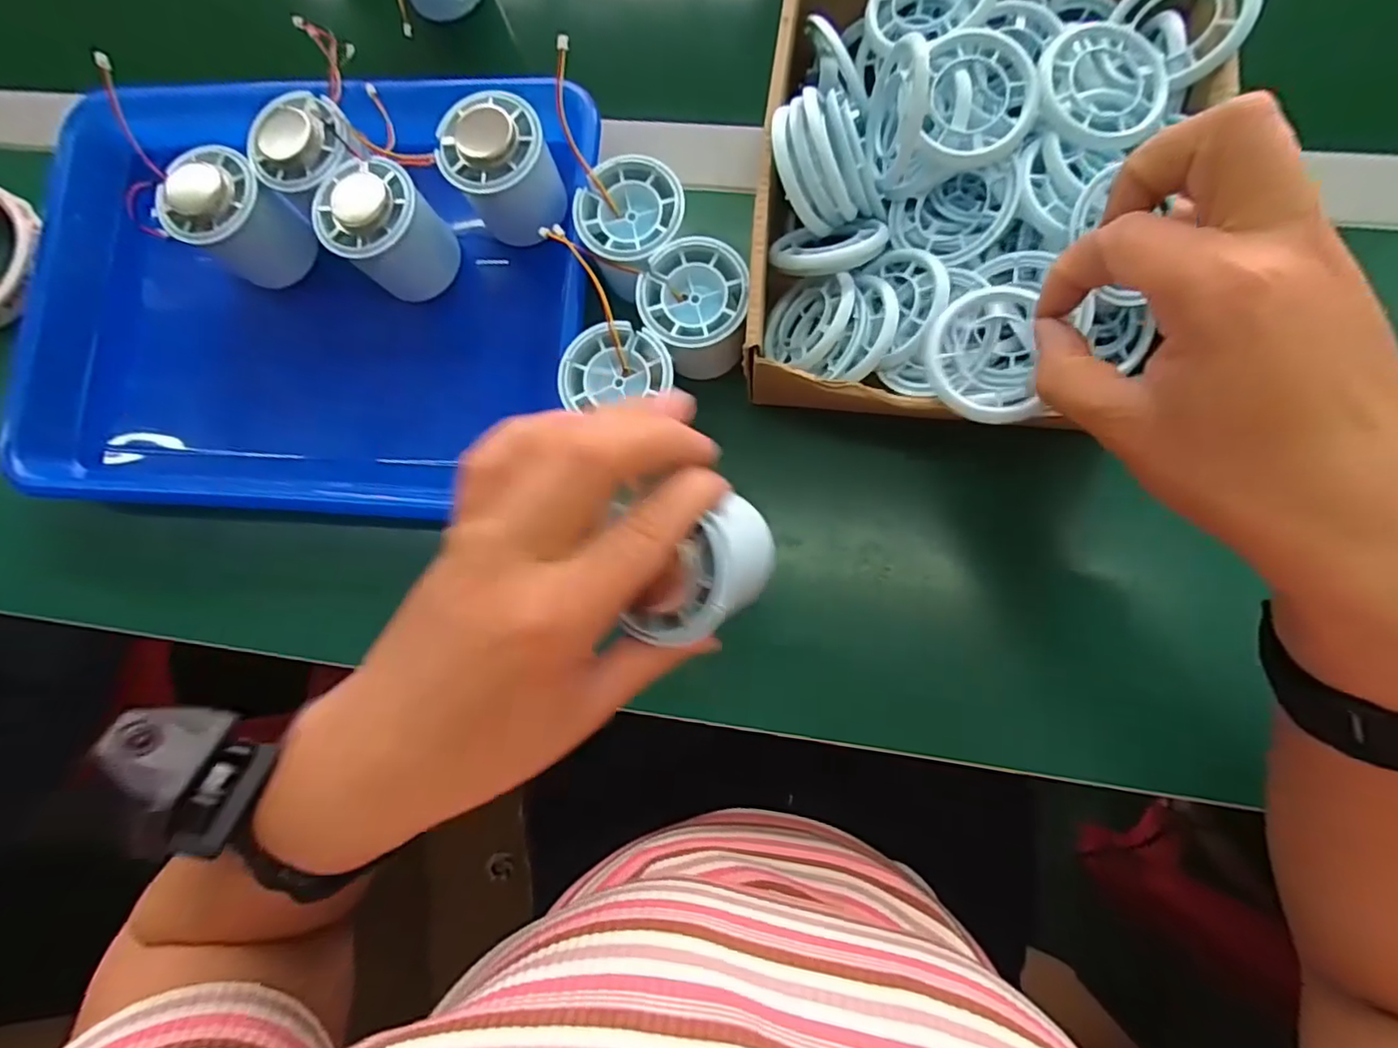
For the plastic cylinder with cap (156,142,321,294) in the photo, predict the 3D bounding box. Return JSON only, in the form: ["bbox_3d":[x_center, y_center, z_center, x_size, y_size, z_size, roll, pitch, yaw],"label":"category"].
[{"bbox_3d":[-0.257,-0.171,0.341,0.043,0.061,0.052,40,89,9],"label":"plastic cylinder with cap"}]

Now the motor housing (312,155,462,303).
[{"bbox_3d":[-0.168,-0.160,0.332,0.052,0.057,0.057,-1,83,6],"label":"motor housing"}]

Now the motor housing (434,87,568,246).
[{"bbox_3d":[-0.106,-0.193,0.327,0.055,0.051,0.049,-30,81,2],"label":"motor housing"}]

